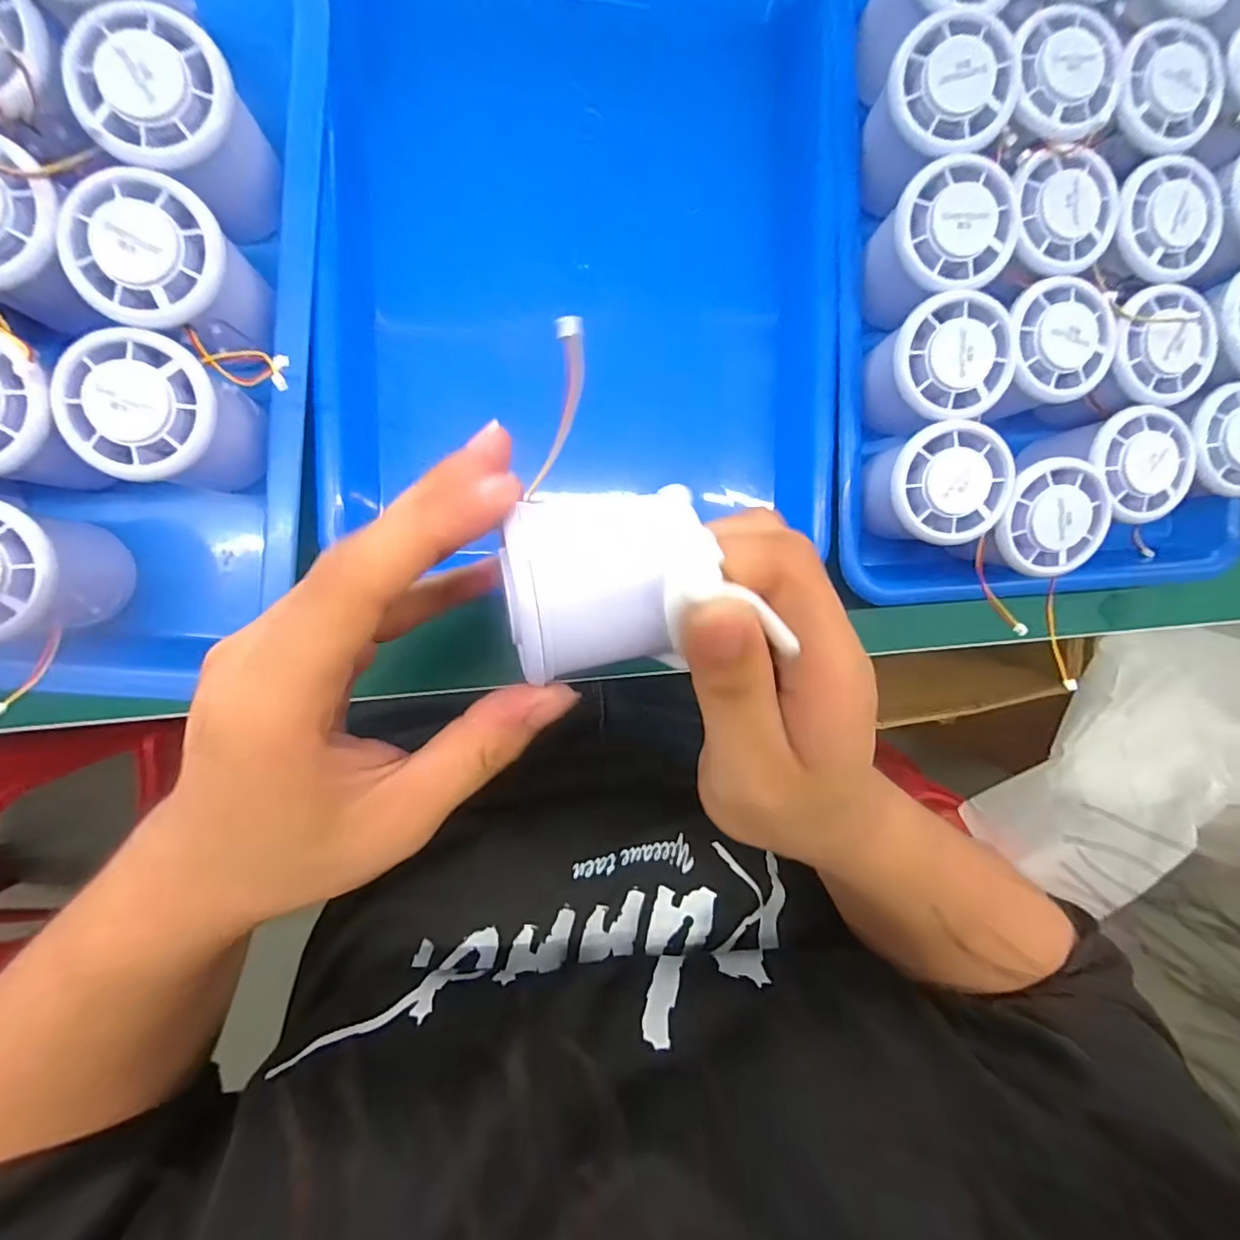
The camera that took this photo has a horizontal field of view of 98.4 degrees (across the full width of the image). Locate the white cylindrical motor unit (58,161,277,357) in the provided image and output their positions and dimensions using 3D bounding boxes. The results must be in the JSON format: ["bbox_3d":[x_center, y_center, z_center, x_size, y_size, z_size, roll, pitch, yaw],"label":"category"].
[{"bbox_3d":[-0.181,-0.139,0.220,0.053,0.040,0.063,-36,97,-4],"label":"white cylindrical motor unit"}]

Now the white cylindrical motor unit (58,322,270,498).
[{"bbox_3d":[-0.187,-0.083,0.228,0.059,0.047,0.054,0,93,-8],"label":"white cylindrical motor unit"}]

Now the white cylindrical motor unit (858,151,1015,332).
[{"bbox_3d":[0.146,-0.176,0.254,0.055,0.040,0.053,0,93,-8],"label":"white cylindrical motor unit"}]

